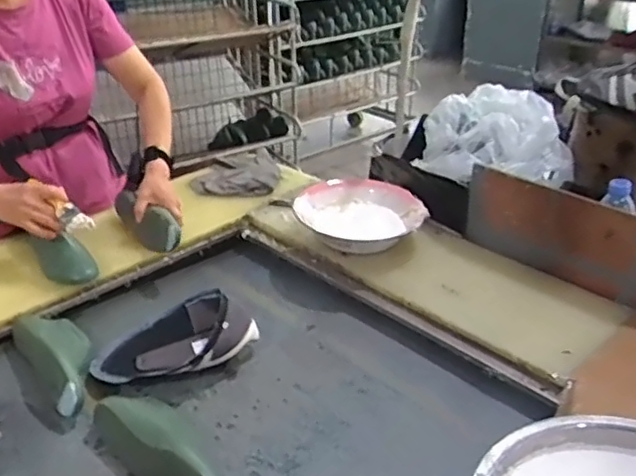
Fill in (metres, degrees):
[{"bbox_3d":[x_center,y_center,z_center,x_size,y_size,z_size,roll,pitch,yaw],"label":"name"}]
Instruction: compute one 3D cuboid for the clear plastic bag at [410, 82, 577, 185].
[{"bbox_3d":[0.394,-0.220,1.348,0.299,0.154,0.297,-20,35,-33],"label":"clear plastic bag"}]

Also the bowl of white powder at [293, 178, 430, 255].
[{"bbox_3d":[0.095,-0.029,1.251,0.225,0.105,0.246,-14,34,-28],"label":"bowl of white powder"}]

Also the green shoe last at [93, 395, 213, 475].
[{"bbox_3d":[-0.197,0.268,0.785,0.088,0.080,0.251,-23,39,-38],"label":"green shoe last"}]

